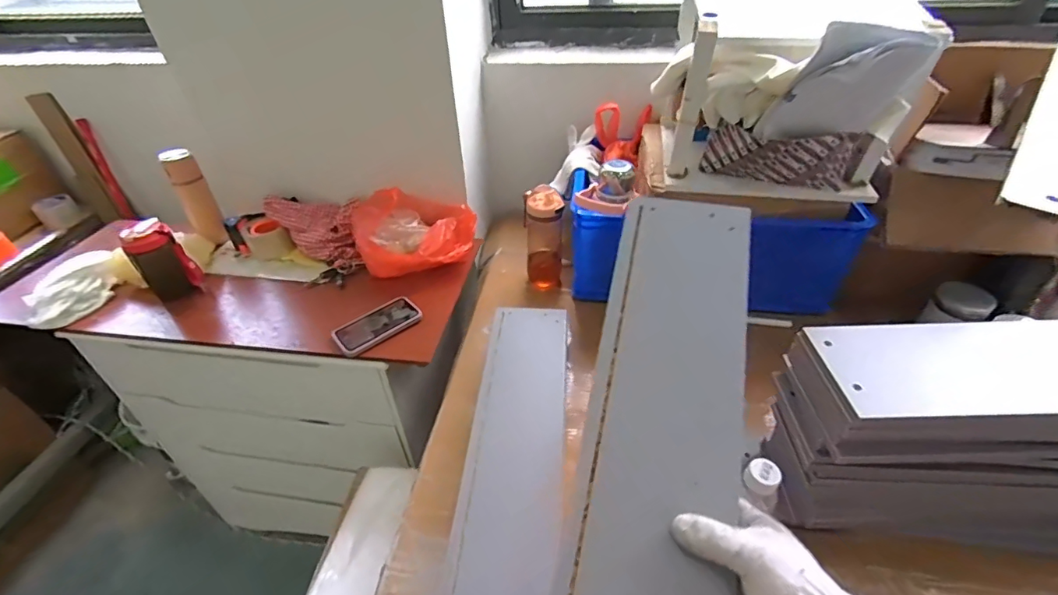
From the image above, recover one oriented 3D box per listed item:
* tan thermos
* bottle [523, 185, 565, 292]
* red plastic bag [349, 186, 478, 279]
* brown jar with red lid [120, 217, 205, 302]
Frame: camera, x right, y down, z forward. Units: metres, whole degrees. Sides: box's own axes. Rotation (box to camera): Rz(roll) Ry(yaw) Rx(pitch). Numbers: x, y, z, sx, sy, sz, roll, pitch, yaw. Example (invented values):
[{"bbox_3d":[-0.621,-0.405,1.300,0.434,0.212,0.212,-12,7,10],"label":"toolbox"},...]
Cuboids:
[{"bbox_3d":[-0.770,-0.228,1.124,0.067,0.209,0.062,-21,42,-21],"label":"tan thermos"},{"bbox_3d":[0.032,-0.128,1.034,0.078,0.215,0.088,-4,39,-1],"label":"bottle"},{"bbox_3d":[-0.241,-0.143,1.043,0.248,0.147,0.152,-3,39,1],"label":"red plastic bag"},{"bbox_3d":[-0.756,-0.078,1.005,0.095,0.157,0.073,-33,47,-31],"label":"brown jar with red lid"}]

